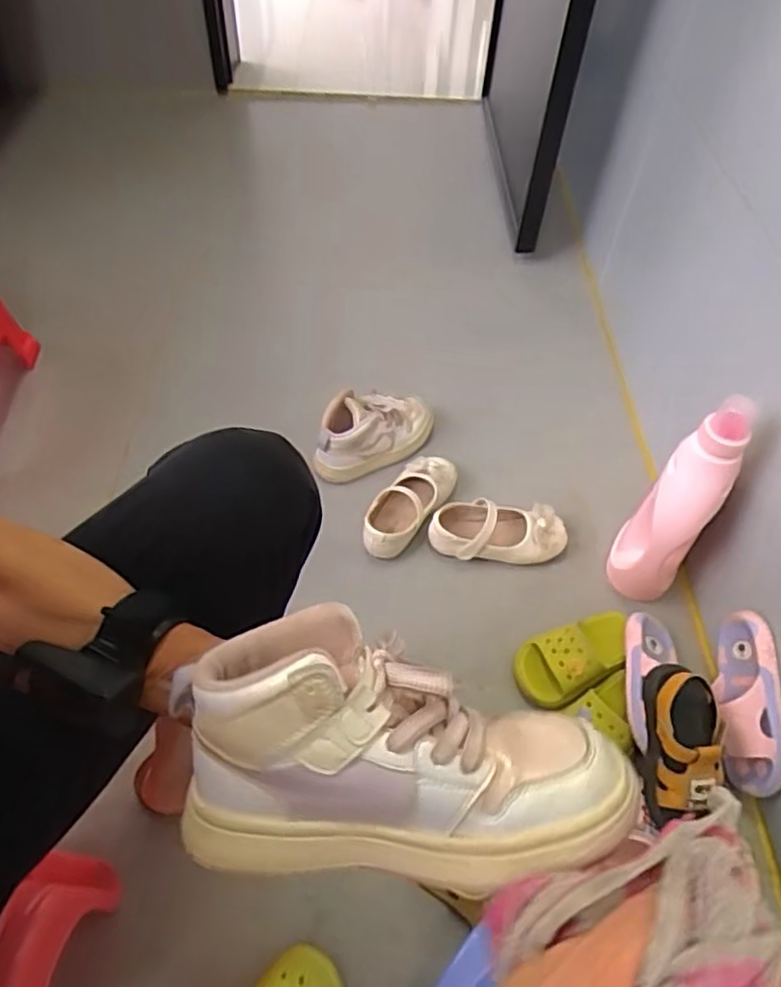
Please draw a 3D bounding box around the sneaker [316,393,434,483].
[{"bbox_3d":[-0.022,-0.096,0.977,0.192,0.091,0.095,-13,55,-12],"label":"sneaker"}]

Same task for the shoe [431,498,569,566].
[{"bbox_3d":[0.146,0.053,0.898,0.184,0.055,0.076,2,53,-1],"label":"shoe"}]

